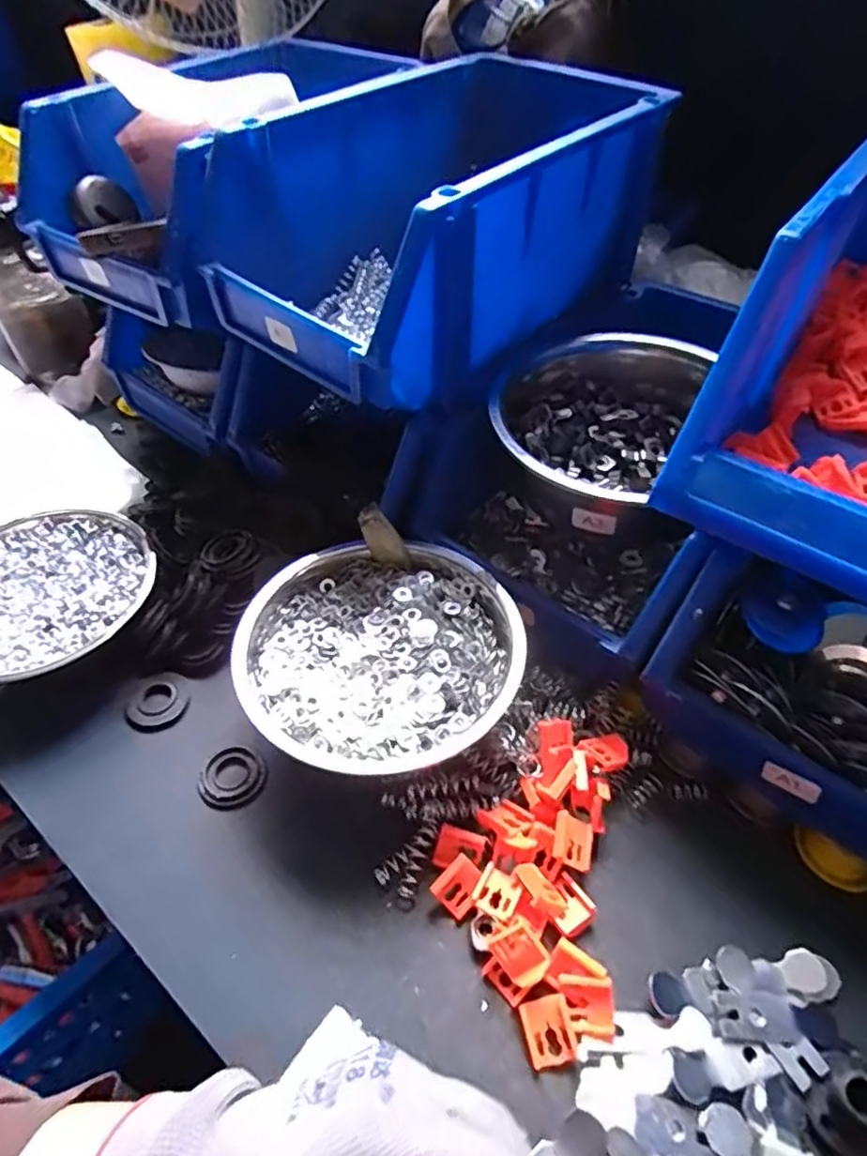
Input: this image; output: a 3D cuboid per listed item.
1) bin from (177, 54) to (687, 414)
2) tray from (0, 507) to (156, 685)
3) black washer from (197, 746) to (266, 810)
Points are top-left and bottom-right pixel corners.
[{"bbox_3d":[0.003,-0.285,0.498,0.214,0.132,0.338,33,57,27],"label":"bin"},{"bbox_3d":[-0.302,0.009,0.479,0.163,0.017,0.164,-1,48,1],"label":"tray"},{"bbox_3d":[-0.136,0.136,0.424,0.043,0.005,0.041,-1,48,1],"label":"black washer"}]

